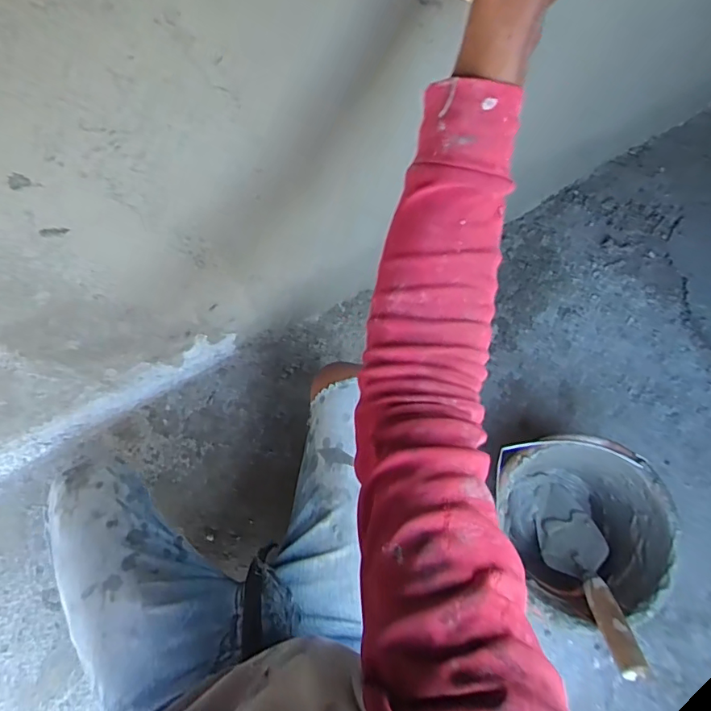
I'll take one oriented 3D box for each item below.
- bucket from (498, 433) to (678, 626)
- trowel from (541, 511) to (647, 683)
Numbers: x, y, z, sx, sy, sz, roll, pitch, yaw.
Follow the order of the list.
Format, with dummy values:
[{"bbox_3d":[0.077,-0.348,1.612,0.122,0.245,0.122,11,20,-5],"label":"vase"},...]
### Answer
[{"bbox_3d":[0.321,0.233,0.751,0.199,0.151,0.243,-23,80,-4],"label":"bucket"},{"bbox_3d":[0.326,0.315,0.693,0.077,0.234,0.060,7,110,1],"label":"trowel"}]

